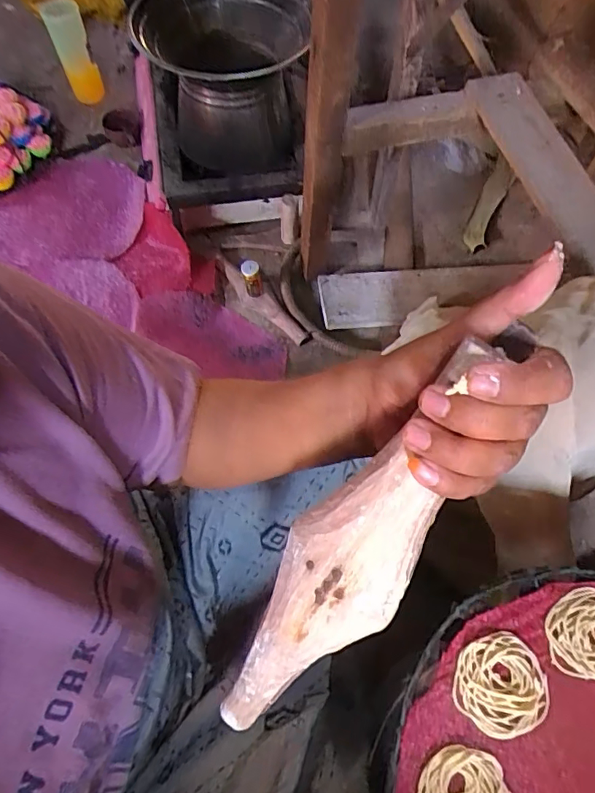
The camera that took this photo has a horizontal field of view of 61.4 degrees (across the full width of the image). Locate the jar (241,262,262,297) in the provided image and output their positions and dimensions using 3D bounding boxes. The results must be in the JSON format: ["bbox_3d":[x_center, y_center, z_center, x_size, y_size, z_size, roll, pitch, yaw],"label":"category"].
[{"bbox_3d":[-0.089,-0.230,0.977,0.037,0.075,0.031,-10,65,-6],"label":"jar"}]

